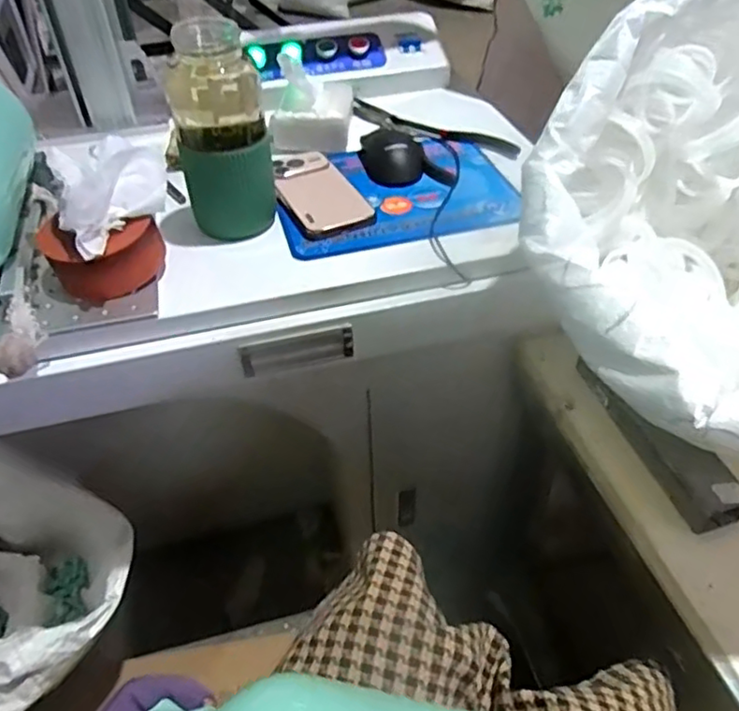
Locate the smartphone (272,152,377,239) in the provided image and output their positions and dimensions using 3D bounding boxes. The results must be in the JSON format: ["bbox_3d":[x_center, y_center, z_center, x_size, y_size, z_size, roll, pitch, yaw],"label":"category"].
[{"bbox_3d":[-0.061,-0.178,0.697,0.086,0.011,0.157,-16,49,-24],"label":"smartphone"}]

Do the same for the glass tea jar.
[{"bbox_3d":[-0.142,-0.211,0.617,0.079,0.189,0.076,-13,45,-11],"label":"glass tea jar"}]

